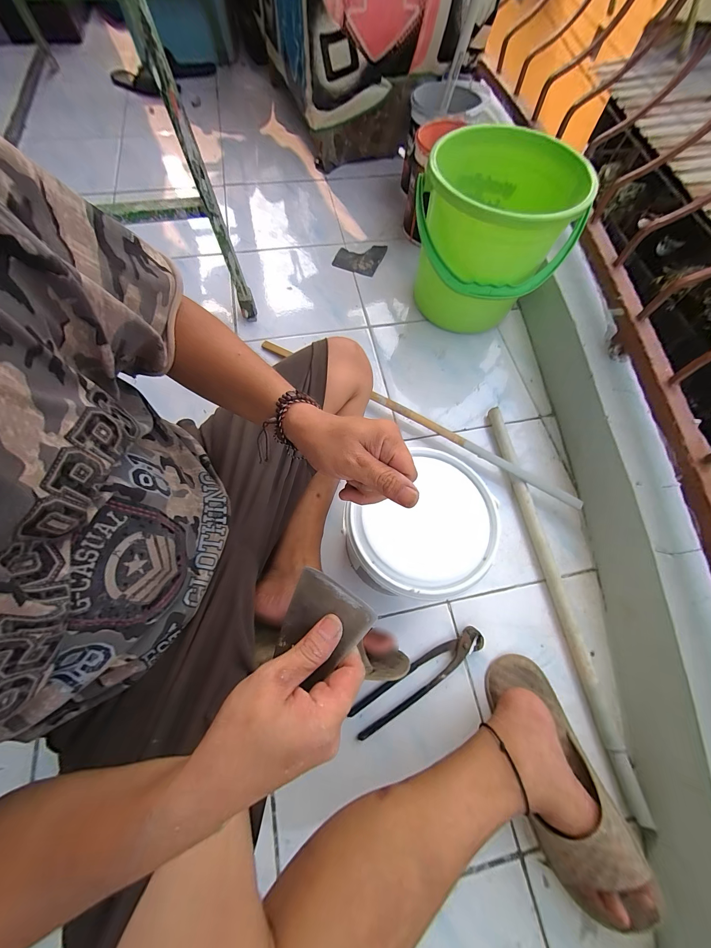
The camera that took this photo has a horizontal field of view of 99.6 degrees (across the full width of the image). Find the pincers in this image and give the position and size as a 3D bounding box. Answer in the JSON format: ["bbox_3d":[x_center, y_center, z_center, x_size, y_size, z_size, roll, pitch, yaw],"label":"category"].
[{"bbox_3d":[0.094,0.296,0.437,0.218,0.015,0.038,-28,72,-10],"label":"pincers"}]

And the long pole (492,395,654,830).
[{"bbox_3d":[0.320,0.157,0.498,0.025,0.027,0.605,-8,70,-3],"label":"long pole"}]

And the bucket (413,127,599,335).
[{"bbox_3d":[0.261,-0.465,0.612,0.274,0.243,0.278,0,70,0],"label":"bucket"}]

